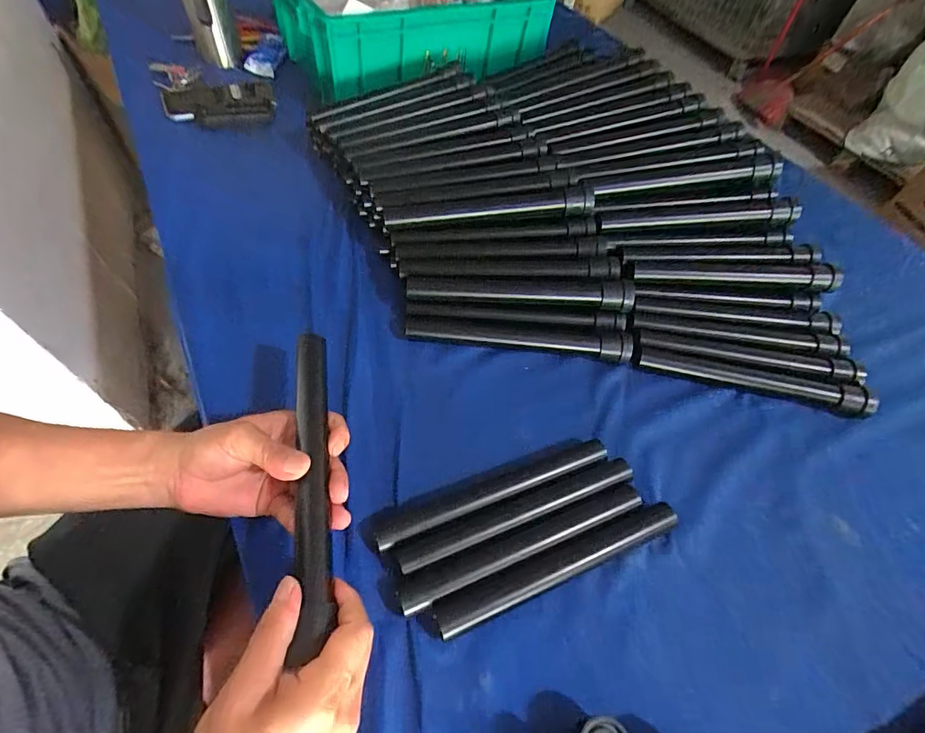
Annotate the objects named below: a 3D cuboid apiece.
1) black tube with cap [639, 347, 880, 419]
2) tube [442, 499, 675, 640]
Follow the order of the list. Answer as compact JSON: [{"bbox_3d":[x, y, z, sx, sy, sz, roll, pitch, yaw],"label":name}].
[{"bbox_3d":[0.319,0.013,0.496,0.241,0.027,0.027,14,55,5],"label":"black tube with cap"},{"bbox_3d":[0.081,0.163,0.372,0.217,0.021,0.025,-17,58,-17],"label":"tube"}]

